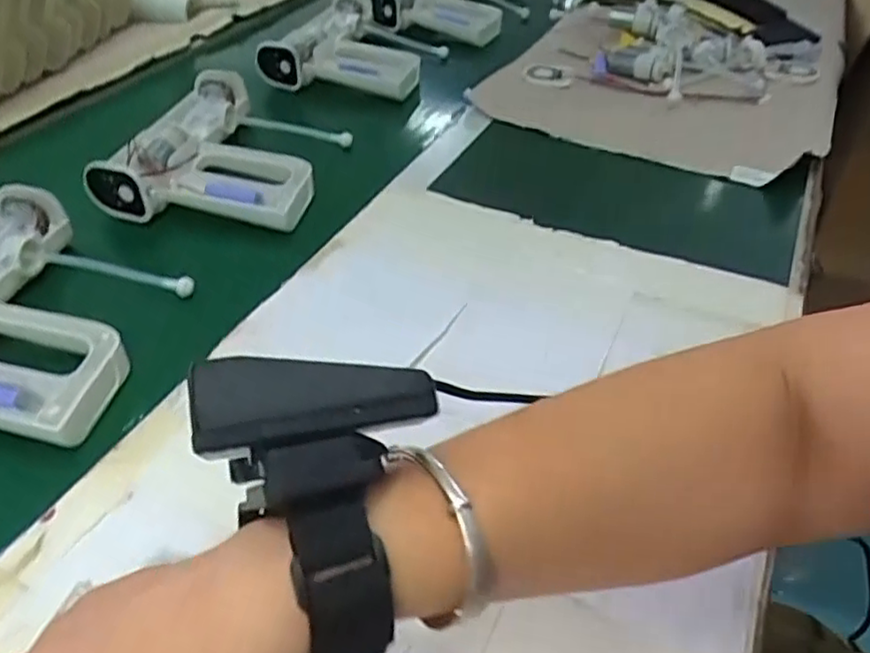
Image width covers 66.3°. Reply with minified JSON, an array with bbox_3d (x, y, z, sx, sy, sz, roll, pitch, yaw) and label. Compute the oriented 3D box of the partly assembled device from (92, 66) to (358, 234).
[{"bbox_3d":[-0.192,-0.173,0.622,0.180,0.044,0.206,5,42,6],"label":"partly assembled device"}]

